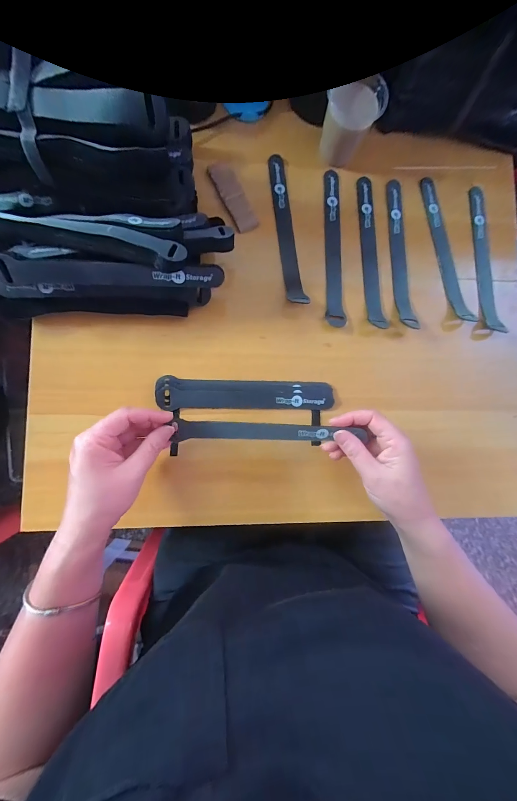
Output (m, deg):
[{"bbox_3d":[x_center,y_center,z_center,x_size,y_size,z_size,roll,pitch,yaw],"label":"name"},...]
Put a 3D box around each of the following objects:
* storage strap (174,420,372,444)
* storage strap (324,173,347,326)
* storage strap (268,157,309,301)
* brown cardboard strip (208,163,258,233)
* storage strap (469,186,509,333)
[{"bbox_3d":[0.016,0.032,0.290,0.181,0.009,0.017,1,82,9],"label":"storage strap"},{"bbox_3d":[0.092,-0.189,0.346,0.023,0.004,0.202,0,83,-6],"label":"storage strap"},{"bbox_3d":[0.034,-0.209,0.338,0.021,0.017,0.201,-7,83,-7],"label":"storage strap"},{"bbox_3d":[-0.031,-0.250,0.346,0.030,0.004,0.096,-24,86,-8],"label":"brown cardboard strip"},{"bbox_3d":[0.295,-0.186,0.365,0.022,0.014,0.204,2,82,-6],"label":"storage strap"}]

